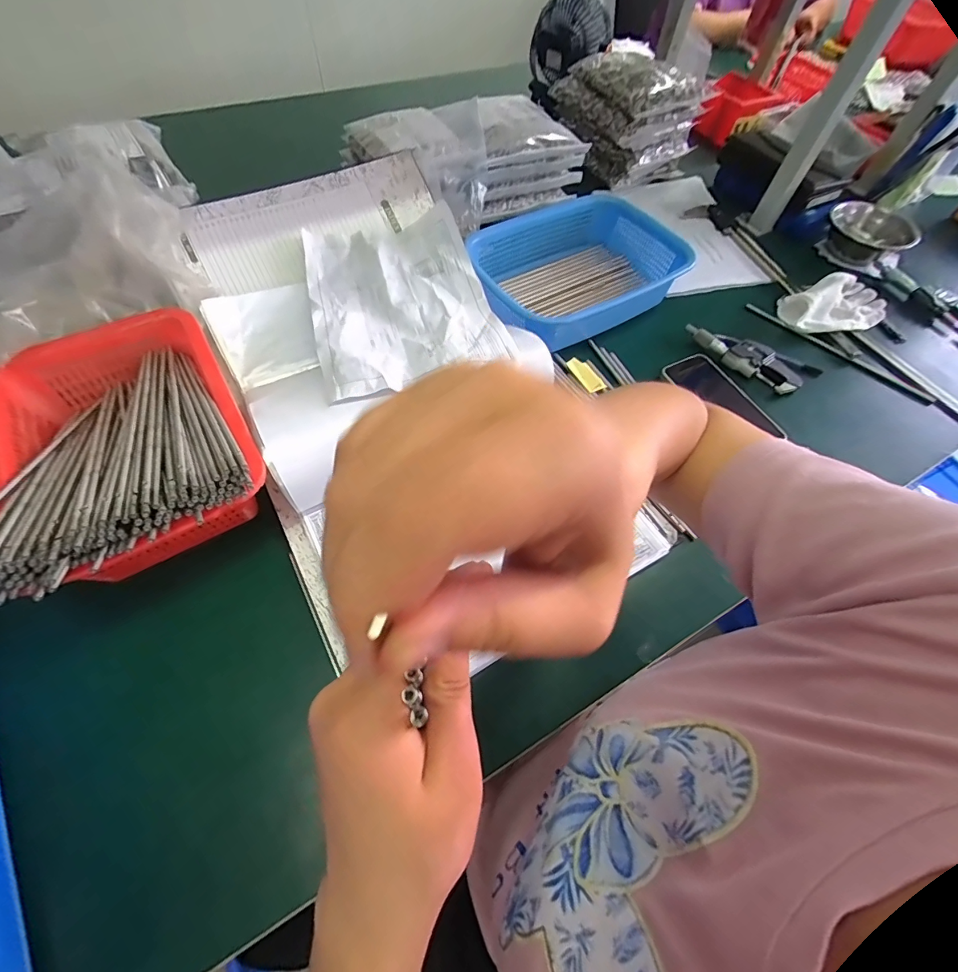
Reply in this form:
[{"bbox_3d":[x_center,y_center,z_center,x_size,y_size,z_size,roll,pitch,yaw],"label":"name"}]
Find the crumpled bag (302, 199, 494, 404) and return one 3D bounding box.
[{"bbox_3d":[-0.089,-0.215,0.506,0.194,0.033,0.275,-14,62,-12],"label":"crumpled bag"}]

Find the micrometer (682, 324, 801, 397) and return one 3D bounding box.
[{"bbox_3d":[0.354,-0.175,0.586,0.157,0.021,0.057,33,62,14],"label":"micrometer"}]

